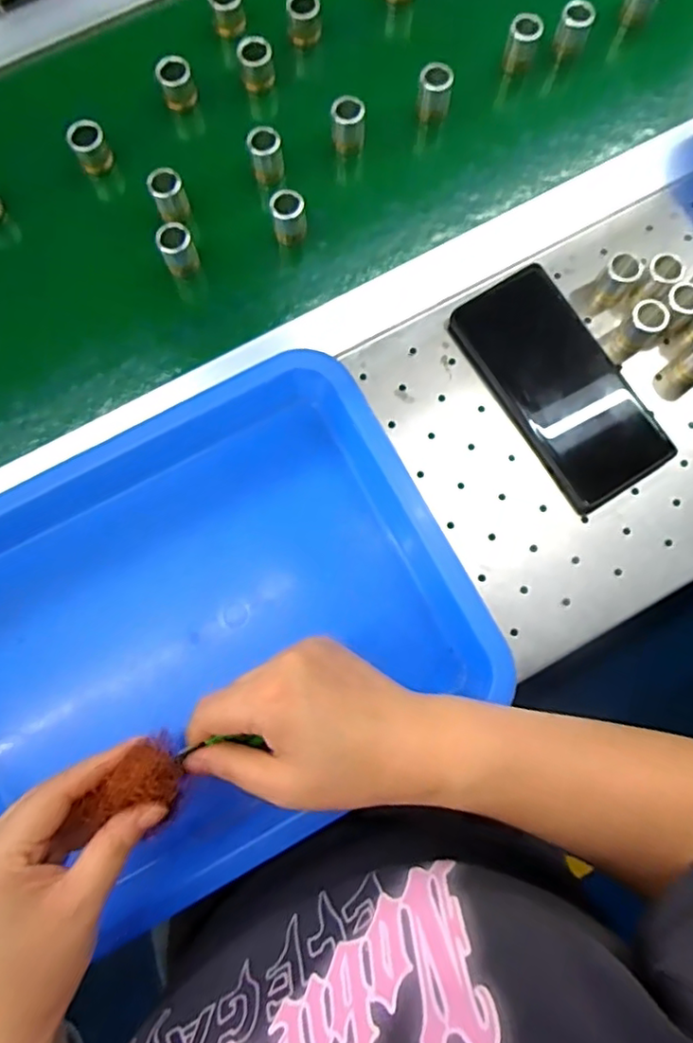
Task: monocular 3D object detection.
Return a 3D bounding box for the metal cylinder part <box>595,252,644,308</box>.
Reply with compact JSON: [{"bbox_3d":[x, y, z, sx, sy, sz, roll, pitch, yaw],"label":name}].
[{"bbox_3d":[0.185,-0.165,0.410,0.020,0.034,0.021,0,79,0],"label":"metal cylinder part"}]

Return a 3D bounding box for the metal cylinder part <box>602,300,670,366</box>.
[{"bbox_3d":[0.194,-0.128,0.401,0.022,0.040,0.025,44,82,8],"label":"metal cylinder part"}]

